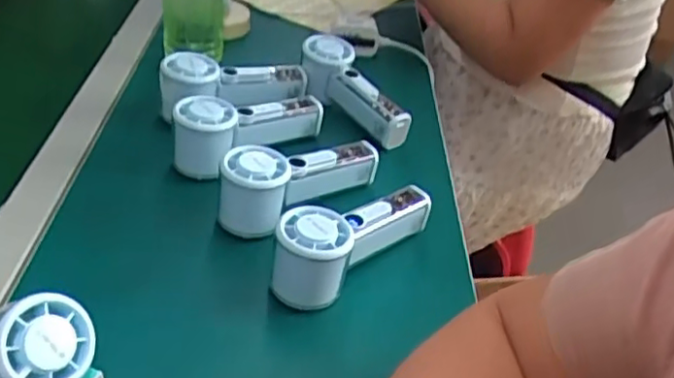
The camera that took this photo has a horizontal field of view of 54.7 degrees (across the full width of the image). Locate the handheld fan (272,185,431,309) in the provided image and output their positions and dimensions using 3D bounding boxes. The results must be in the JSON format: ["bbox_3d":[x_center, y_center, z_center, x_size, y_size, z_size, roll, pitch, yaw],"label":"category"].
[{"bbox_3d":[0.014,0.030,0.512,0.056,0.050,0.157,31,44,29],"label":"handheld fan"}]

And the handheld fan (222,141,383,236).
[{"bbox_3d":[-0.033,-0.015,0.567,0.050,0.062,0.154,34,46,31],"label":"handheld fan"}]

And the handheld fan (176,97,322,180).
[{"bbox_3d":[-0.086,-0.063,0.622,0.159,0.061,0.054,-28,49,-36],"label":"handheld fan"}]

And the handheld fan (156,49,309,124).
[{"bbox_3d":[-0.104,-0.104,0.680,0.153,0.064,0.047,-5,37,-33],"label":"handheld fan"}]

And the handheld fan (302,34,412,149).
[{"bbox_3d":[0.016,-0.103,0.700,0.052,0.049,0.154,-25,63,-34],"label":"handheld fan"}]

